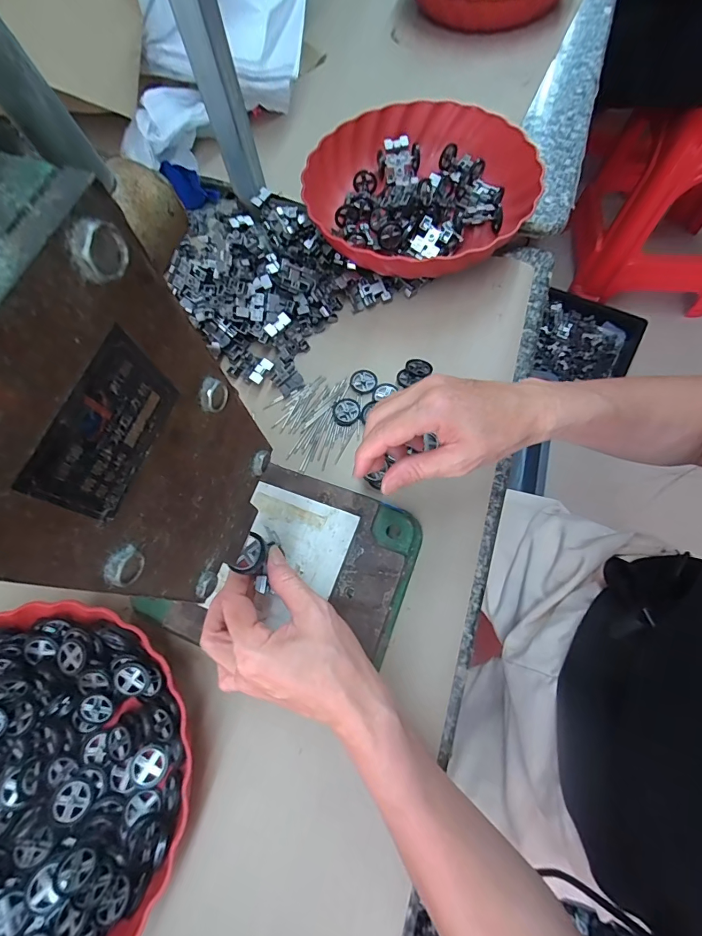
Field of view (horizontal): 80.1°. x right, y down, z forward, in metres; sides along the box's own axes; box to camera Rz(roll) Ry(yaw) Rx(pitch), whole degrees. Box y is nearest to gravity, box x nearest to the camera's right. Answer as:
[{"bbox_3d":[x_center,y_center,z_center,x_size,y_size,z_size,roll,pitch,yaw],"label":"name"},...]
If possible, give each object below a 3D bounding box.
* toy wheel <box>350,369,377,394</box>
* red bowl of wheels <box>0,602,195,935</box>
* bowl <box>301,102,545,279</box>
[{"bbox_3d":[0.013,-0.090,0.433,0.027,0.004,0.027,-2,69,4],"label":"toy wheel"},{"bbox_3d":[-0.238,0.232,0.308,0.244,0.067,0.230,-2,69,4],"label":"red bowl of wheels"},{"bbox_3d":[0.068,-0.303,0.461,0.234,0.063,0.225,-2,69,4],"label":"bowl"}]

